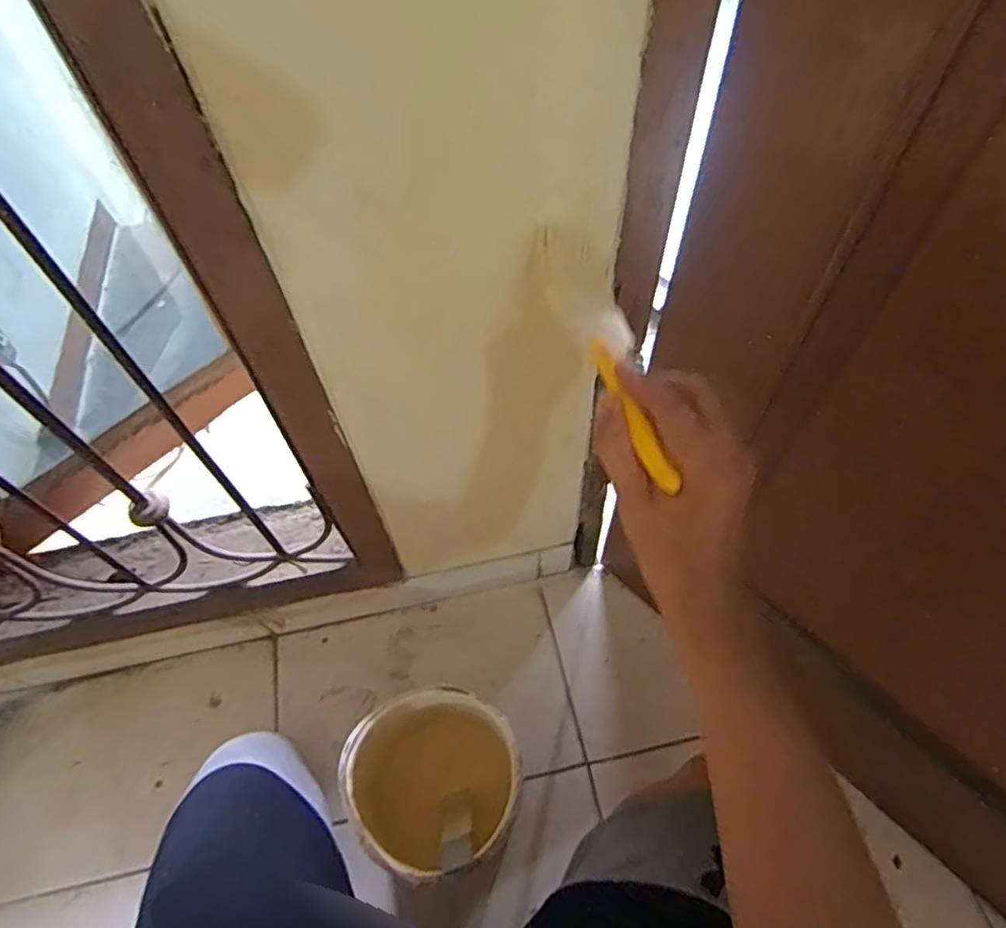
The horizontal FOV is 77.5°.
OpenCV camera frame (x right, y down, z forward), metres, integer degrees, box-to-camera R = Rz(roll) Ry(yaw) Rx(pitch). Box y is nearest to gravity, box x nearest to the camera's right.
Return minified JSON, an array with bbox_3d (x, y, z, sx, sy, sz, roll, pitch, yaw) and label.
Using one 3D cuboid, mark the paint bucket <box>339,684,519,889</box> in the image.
[{"bbox_3d":[-0.072,0.360,0.708,0.173,0.197,0.172,-1,58,2],"label":"paint bucket"}]

